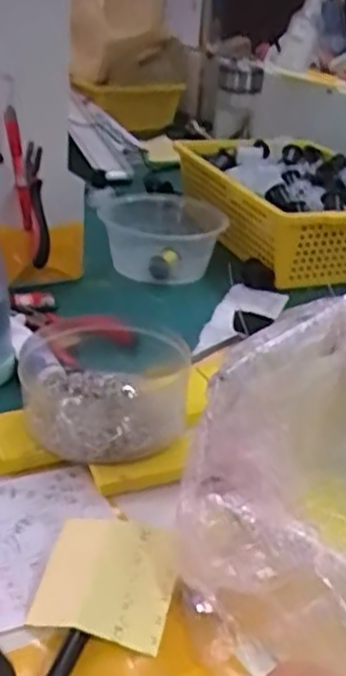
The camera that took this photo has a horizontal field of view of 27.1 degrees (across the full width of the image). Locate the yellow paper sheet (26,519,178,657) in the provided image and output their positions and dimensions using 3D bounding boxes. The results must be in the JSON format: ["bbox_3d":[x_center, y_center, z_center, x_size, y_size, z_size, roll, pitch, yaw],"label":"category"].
[{"bbox_3d":[-0.035,0.128,0.383,0.068,0.028,0.068,9,29,8],"label":"yellow paper sheet"}]

